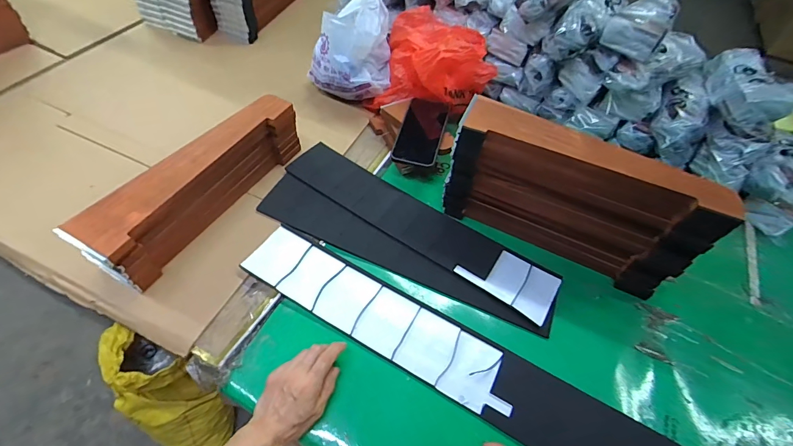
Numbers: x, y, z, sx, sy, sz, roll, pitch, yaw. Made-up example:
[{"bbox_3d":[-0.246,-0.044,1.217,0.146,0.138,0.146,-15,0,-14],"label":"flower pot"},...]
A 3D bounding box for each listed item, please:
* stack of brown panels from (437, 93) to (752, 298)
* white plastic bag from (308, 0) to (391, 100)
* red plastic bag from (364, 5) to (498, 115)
[{"bbox_3d":[0.245,-0.033,0.554,0.352,0.199,0.072,25,56,12],"label":"stack of brown panels"},{"bbox_3d":[-0.090,-0.341,0.732,0.159,0.167,0.129,1,55,-4],"label":"white plastic bag"},{"bbox_3d":[0.074,-0.326,0.743,0.232,0.133,0.184,10,53,0],"label":"red plastic bag"}]

